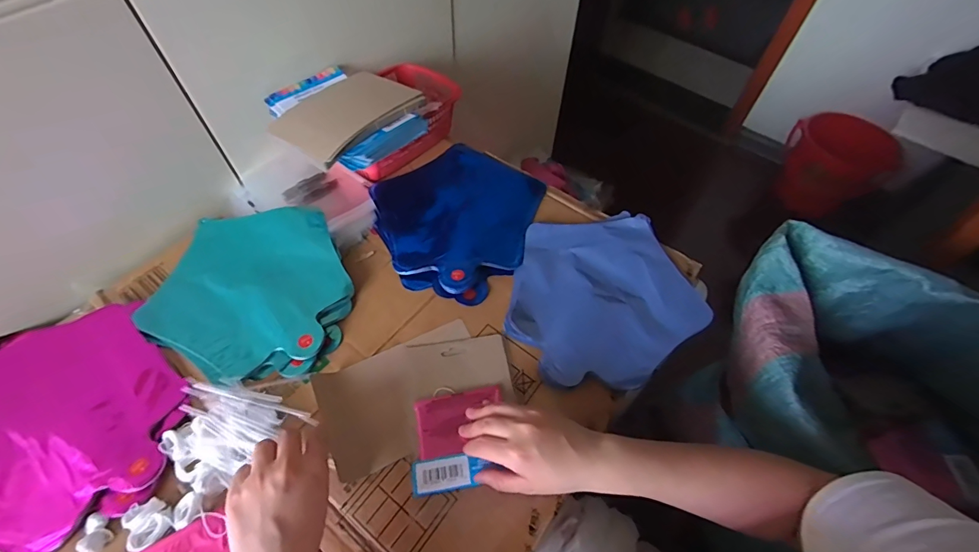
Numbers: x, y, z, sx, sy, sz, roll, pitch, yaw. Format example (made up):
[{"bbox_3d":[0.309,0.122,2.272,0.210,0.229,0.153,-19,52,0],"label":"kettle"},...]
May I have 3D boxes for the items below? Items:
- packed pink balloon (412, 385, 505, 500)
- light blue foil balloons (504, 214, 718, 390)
[{"bbox_3d":[-0.031,0.162,0.428,0.095,0.011,0.091,-7,56,-7],"label":"packed pink balloon"},{"bbox_3d":[0.135,0.021,0.517,0.231,0.016,0.218,1,56,-1],"label":"light blue foil balloons"}]

